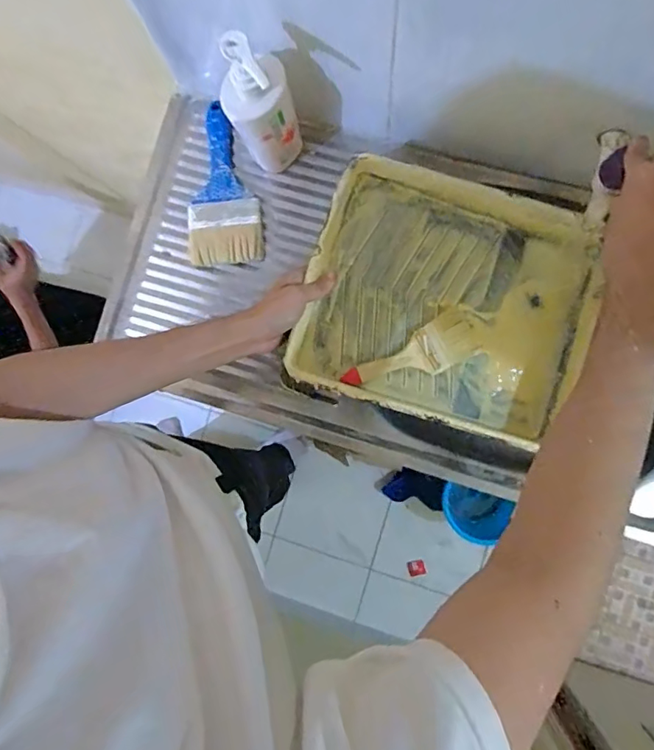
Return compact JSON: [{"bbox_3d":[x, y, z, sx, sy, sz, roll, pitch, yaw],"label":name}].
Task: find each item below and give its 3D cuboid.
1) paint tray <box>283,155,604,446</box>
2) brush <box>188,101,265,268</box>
[{"bbox_3d":[0.150,-0.081,0.629,0.338,0.092,0.285,18,79,3],"label":"paint tray"},{"bbox_3d":[-0.144,-0.253,0.695,0.099,0.034,0.211,-6,79,-1],"label":"brush"}]

